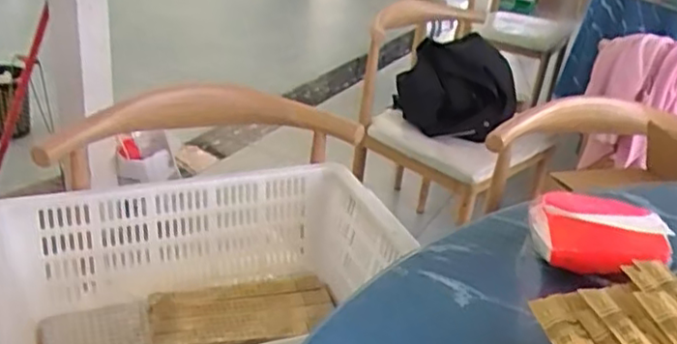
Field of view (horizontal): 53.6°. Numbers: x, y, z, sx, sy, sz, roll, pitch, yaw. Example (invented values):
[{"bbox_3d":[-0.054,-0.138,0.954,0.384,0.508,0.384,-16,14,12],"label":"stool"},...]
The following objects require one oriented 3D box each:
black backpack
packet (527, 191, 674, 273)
[{"bbox_3d":[0.299,-0.219,1.715,0.298,0.201,0.244,10,27,7],"label":"black backpack"},{"bbox_3d":[0.249,0.060,0.645,0.121,0.054,0.070,8,27,7],"label":"packet"}]

